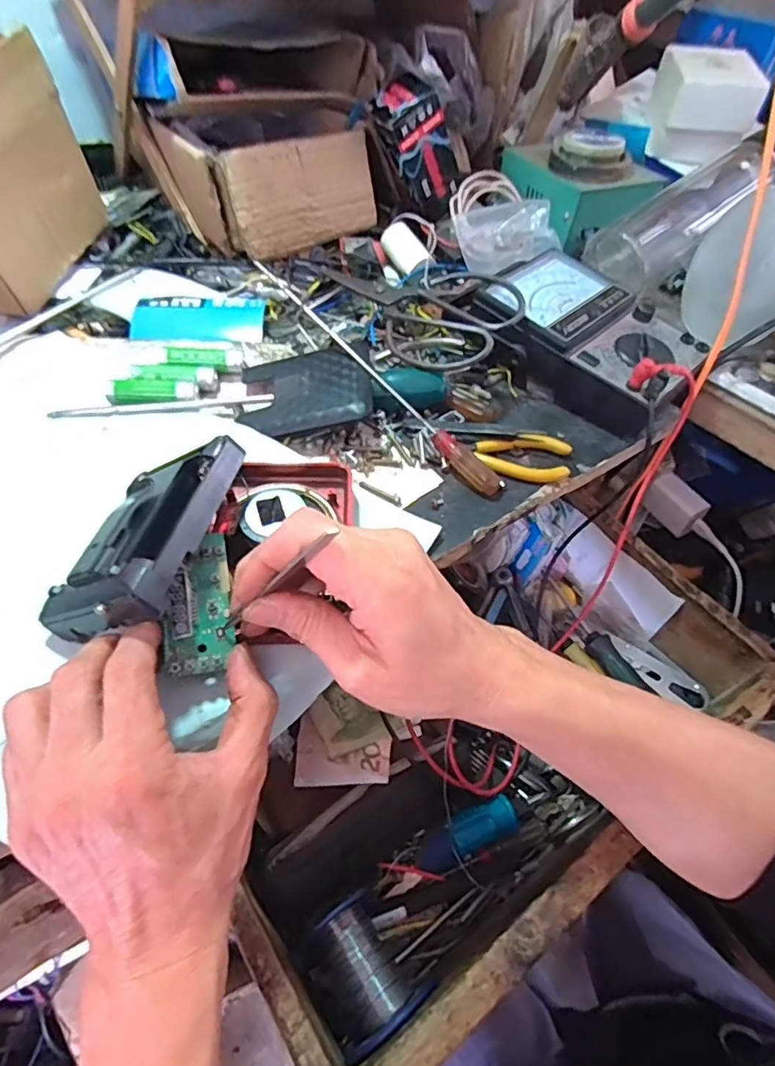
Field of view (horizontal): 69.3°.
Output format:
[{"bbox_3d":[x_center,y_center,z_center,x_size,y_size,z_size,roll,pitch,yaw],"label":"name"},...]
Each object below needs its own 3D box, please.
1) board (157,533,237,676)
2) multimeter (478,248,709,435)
[{"bbox_3d":[-0.097,0.035,0.288,0.033,0.013,0.071,-3,69,-23],"label":"board"},{"bbox_3d":[0.164,-0.161,0.455,0.167,0.048,0.127,37,57,23],"label":"multimeter"}]

